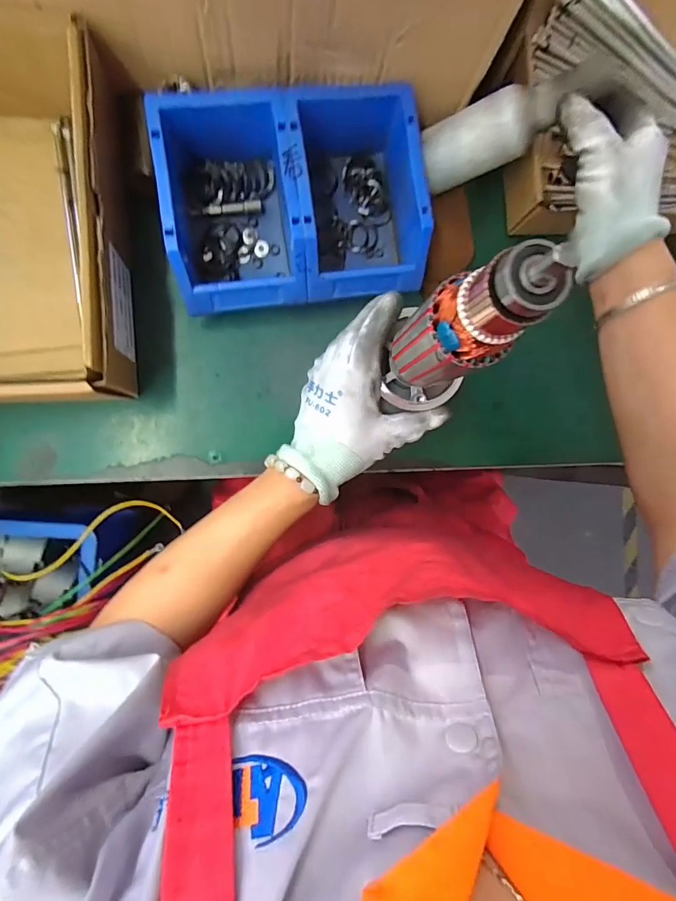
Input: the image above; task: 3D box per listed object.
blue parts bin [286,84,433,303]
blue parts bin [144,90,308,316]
[{"bbox_3d":[0.012,-0.226,0.385,0.109,0.075,0.166,-10,91,-8],"label":"blue parts bin"},{"bbox_3d":[-0.090,-0.211,0.372,0.106,0.074,0.169,-8,91,-8],"label":"blue parts bin"}]

